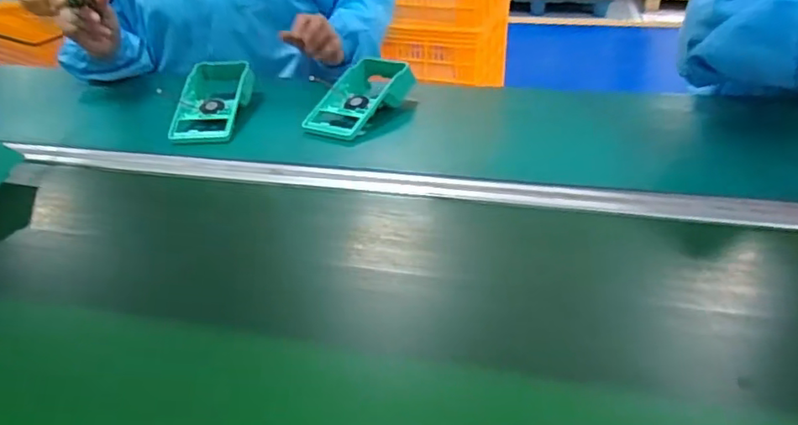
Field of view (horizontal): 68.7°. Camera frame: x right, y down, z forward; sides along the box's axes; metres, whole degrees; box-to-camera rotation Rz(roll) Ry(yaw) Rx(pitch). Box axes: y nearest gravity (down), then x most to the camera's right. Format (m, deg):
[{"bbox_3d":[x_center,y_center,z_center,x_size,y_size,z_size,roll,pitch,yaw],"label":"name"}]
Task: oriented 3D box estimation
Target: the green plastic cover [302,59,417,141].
[{"bbox_3d":[-0.050,-0.166,0.824,0.095,0.047,0.189,13,37,22],"label":"green plastic cover"}]

